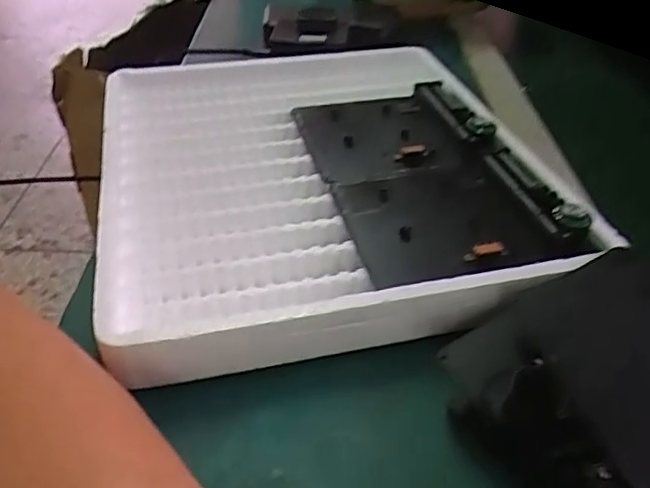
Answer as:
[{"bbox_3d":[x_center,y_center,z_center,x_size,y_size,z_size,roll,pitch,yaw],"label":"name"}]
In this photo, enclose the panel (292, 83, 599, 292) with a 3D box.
[{"bbox_3d":[0.064,-0.057,0.413,0.130,0.019,0.241,-8,41,-11],"label":"panel"}]

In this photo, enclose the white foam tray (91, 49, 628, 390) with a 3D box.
[{"bbox_3d":[-0.005,-0.061,0.438,0.291,0.043,0.350,-8,41,-11],"label":"white foam tray"}]

